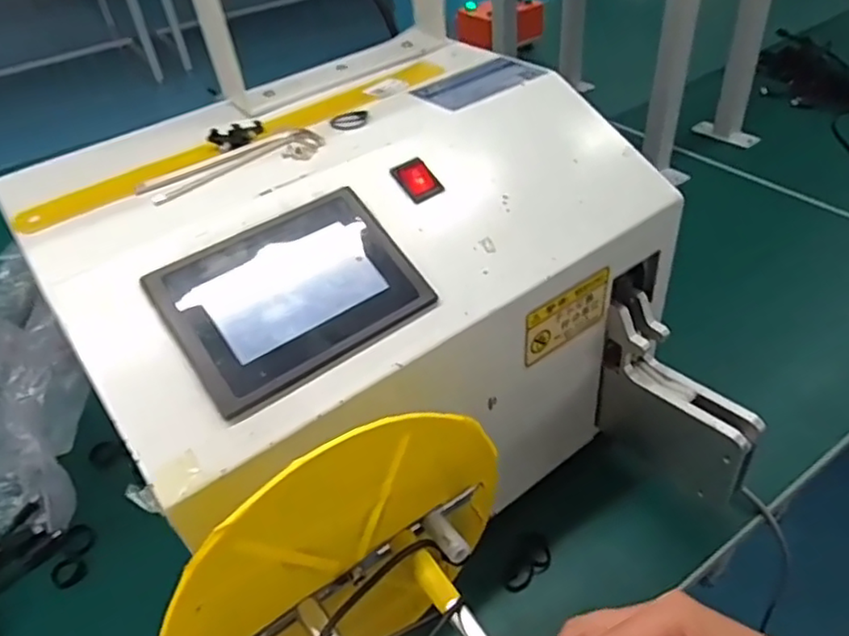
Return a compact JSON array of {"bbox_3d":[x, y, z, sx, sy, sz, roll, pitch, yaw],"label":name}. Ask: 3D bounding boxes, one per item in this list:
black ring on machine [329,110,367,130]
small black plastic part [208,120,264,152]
[{"bbox_3d":[-0.057,-0.148,0.474,0.028,0.005,0.024,-10,40,-6],"label":"black ring on machine"},{"bbox_3d":[-0.134,-0.132,0.456,0.039,0.011,0.022,-23,43,-19],"label":"small black plastic part"}]

